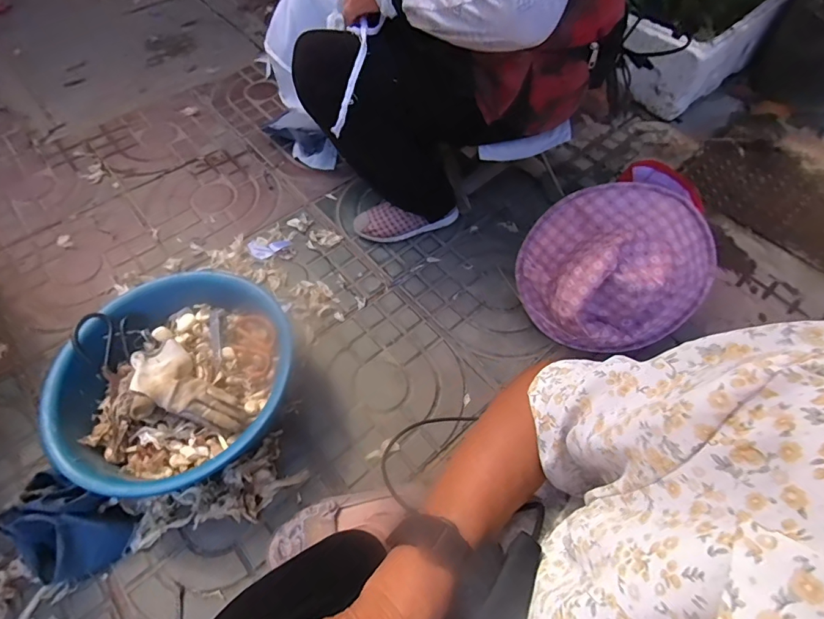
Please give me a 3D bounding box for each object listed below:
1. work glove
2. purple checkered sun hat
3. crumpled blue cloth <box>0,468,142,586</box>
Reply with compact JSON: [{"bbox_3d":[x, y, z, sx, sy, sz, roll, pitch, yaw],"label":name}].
[{"bbox_3d":[-0.348,0.124,0.623,0.209,0.052,0.099,35,63,19],"label":"work glove"},{"bbox_3d":[0.334,-0.069,0.709,0.259,0.215,0.231,-13,61,-6],"label":"purple checkered sun hat"},{"bbox_3d":[-0.497,0.310,0.601,0.150,0.094,0.122,22,63,13],"label":"crumpled blue cloth"}]

